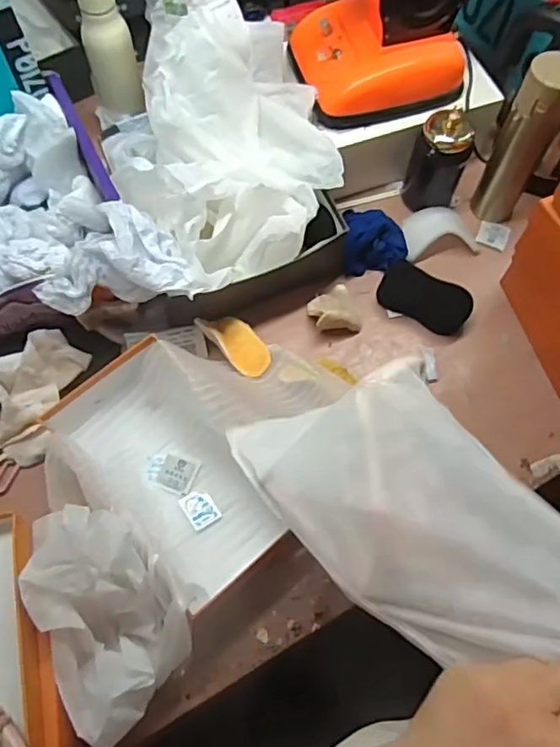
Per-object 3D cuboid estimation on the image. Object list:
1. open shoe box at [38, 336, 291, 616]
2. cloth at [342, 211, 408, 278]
[{"bbox_3d":[-0.126,0.108,0.662,0.163,0.092,0.286,-39,73,-15],"label":"open shoe box"},{"bbox_3d":[0.135,-0.196,0.816,0.092,0.059,0.092,-2,67,-1],"label":"cloth"}]

